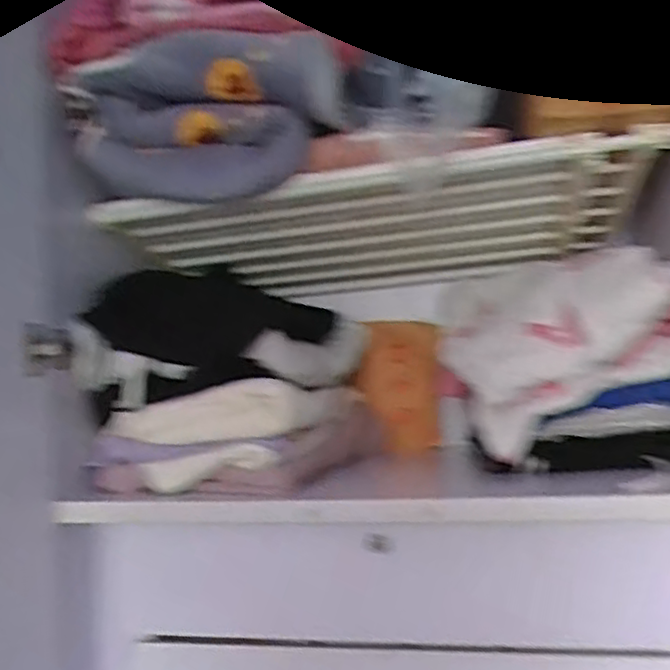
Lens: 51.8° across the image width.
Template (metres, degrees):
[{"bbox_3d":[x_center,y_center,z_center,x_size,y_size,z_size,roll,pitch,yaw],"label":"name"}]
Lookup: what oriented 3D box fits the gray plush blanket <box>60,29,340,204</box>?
[{"bbox_3d":[-0.164,-0.271,0.906,0.351,0.161,0.163,-4,-4,11],"label":"gray plush blanket"}]

